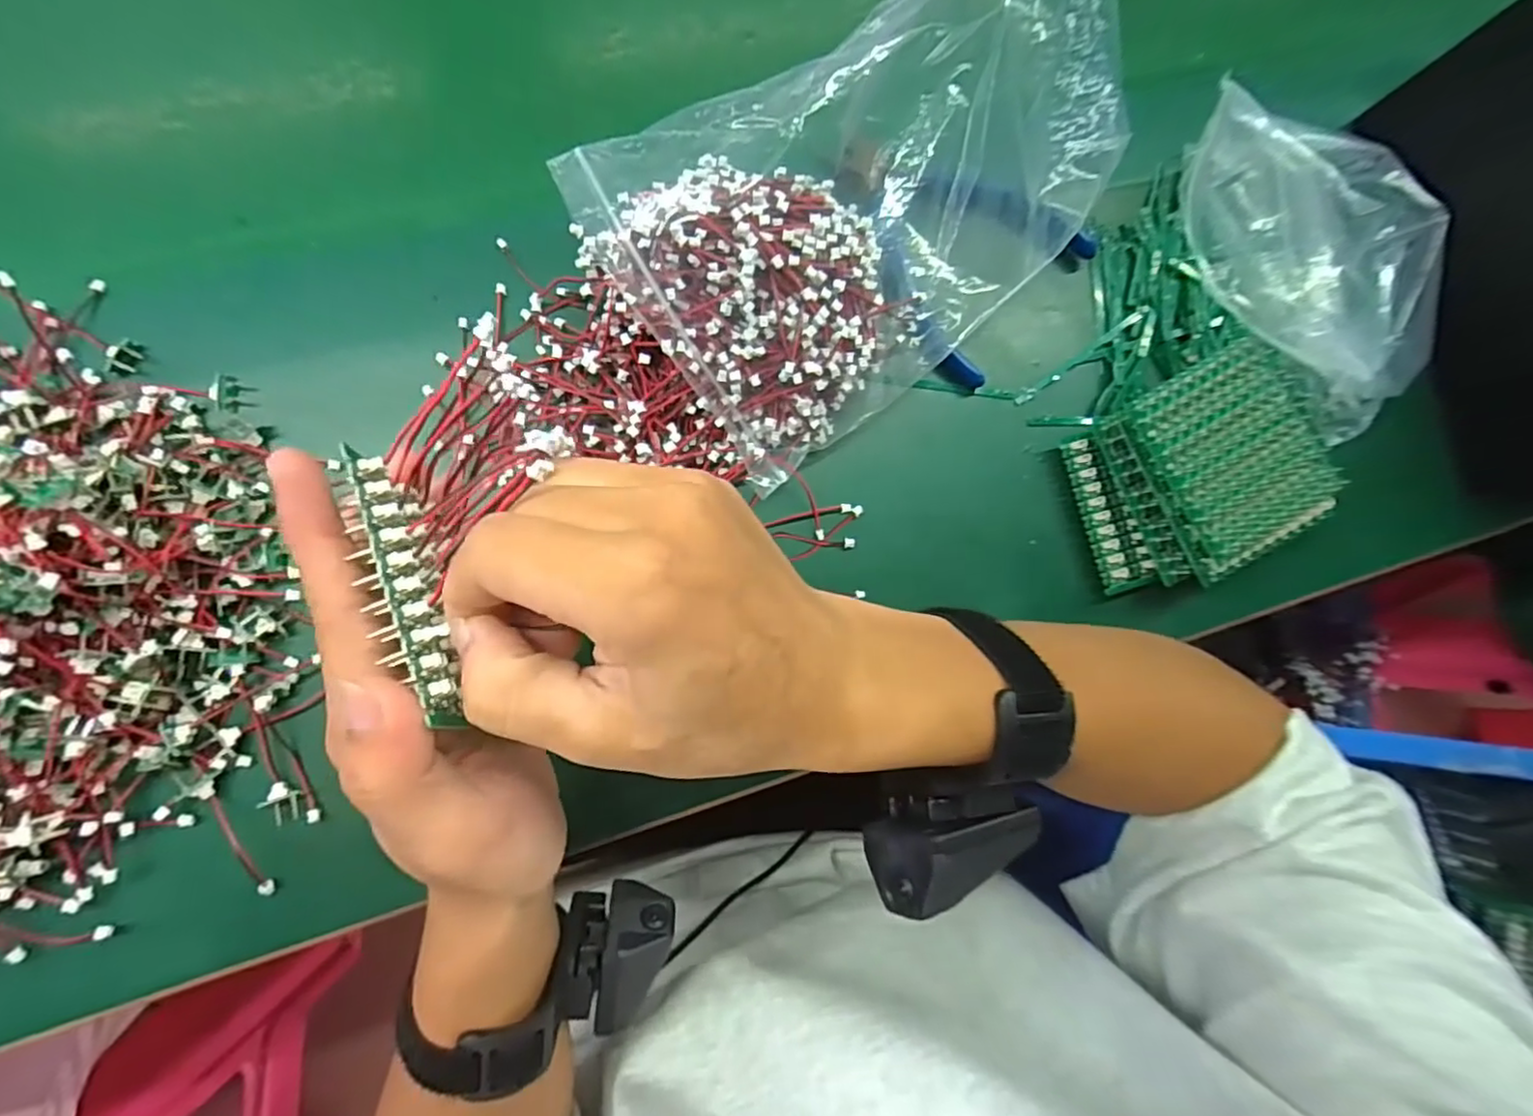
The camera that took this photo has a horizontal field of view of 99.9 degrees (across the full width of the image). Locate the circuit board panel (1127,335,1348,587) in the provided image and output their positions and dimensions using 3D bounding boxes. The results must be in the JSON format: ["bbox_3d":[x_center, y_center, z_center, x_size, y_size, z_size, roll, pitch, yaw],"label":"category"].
[{"bbox_3d":[0.229,-0.051,0.312,0.084,0.009,0.093,-27,90,-7],"label":"circuit board panel"}]

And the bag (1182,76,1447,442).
[{"bbox_3d":[0.268,-0.148,0.324,0.068,0.067,0.183,-27,89,-9],"label":"bag"}]

